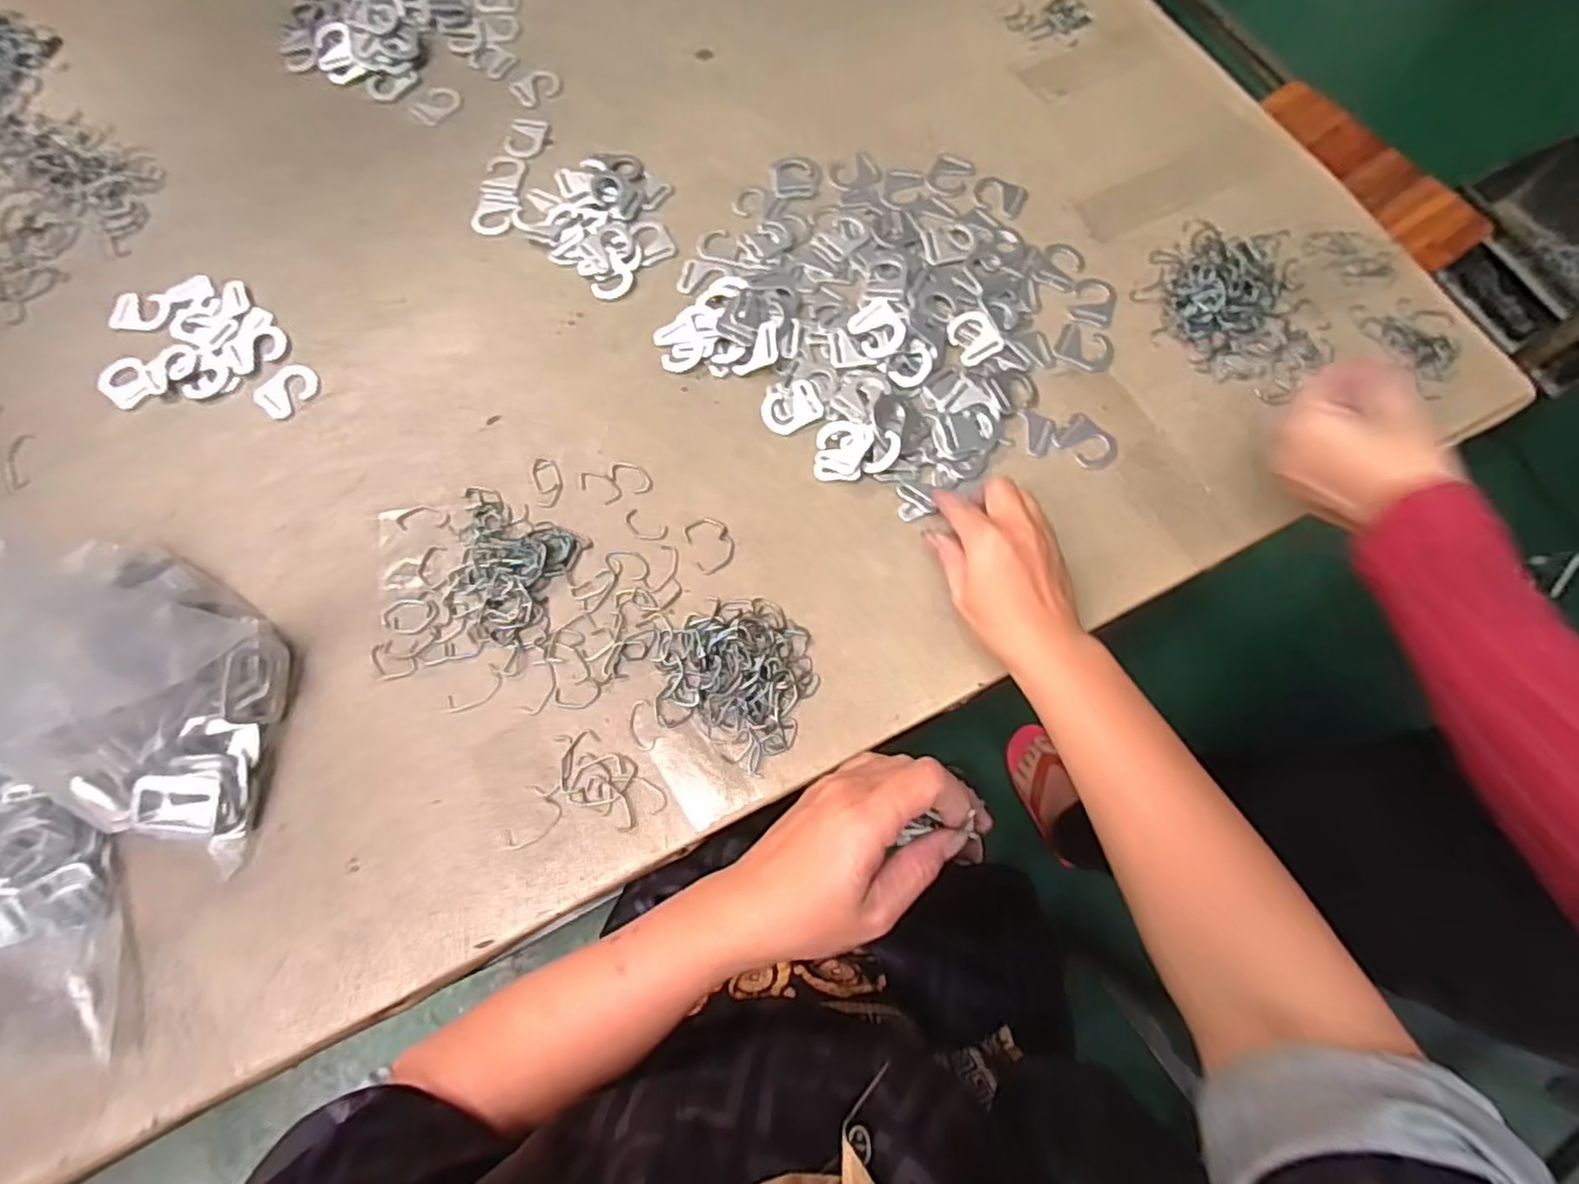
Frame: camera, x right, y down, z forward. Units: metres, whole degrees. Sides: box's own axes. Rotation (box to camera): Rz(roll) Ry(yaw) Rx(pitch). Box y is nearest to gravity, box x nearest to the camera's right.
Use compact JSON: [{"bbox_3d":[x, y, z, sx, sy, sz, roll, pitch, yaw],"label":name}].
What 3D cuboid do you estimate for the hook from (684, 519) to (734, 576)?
[{"bbox_3d":[-0.056,-0.035,0.502,0.029,0.004,0.042,-26,73,-6],"label":"hook"}]

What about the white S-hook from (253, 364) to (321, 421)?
[{"bbox_3d":[-0.400,-0.162,0.555,0.039,0.004,0.045,38,77,13],"label":"white S-hook"}]

